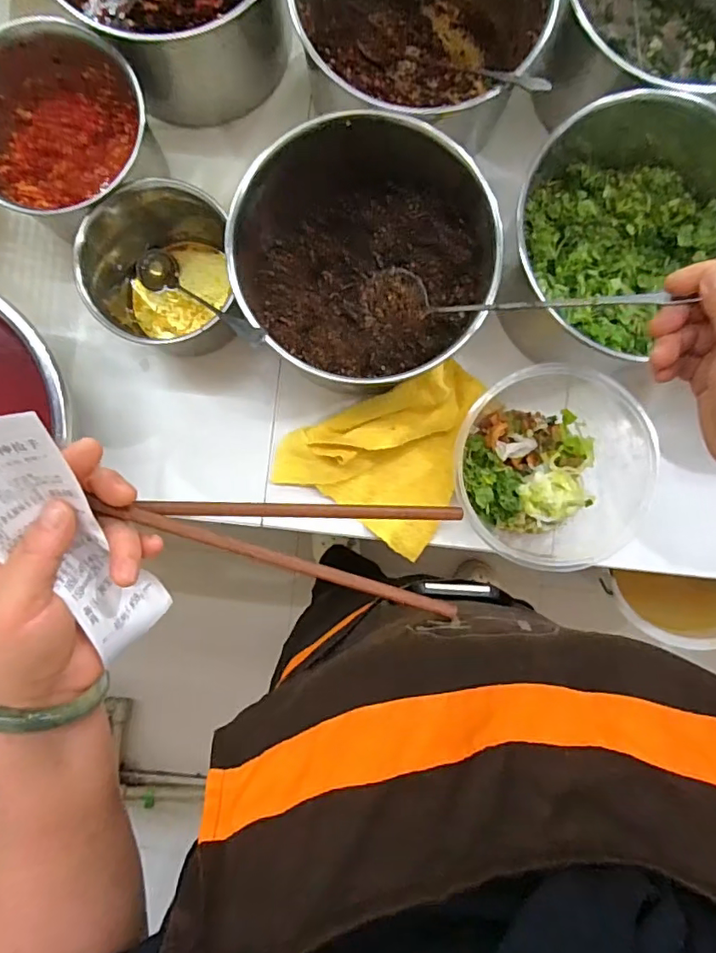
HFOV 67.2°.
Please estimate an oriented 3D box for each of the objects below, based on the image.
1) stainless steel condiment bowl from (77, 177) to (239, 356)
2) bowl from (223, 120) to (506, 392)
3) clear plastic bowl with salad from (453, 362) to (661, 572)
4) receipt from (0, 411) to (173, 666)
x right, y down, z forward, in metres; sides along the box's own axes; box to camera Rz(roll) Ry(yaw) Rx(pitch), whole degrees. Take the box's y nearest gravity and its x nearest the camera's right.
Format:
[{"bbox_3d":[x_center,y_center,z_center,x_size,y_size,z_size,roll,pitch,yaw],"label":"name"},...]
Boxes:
[{"bbox_3d":[-0.181,-0.193,0.505,0.129,0.095,0.123,-30,92,-4],"label":"stainless steel condiment bowl"},{"bbox_3d":[0.001,-0.196,0.488,0.224,0.139,0.193,31,88,-3],"label":"bowl"},{"bbox_3d":[0.200,-0.008,0.536,0.208,0.073,0.193,0,90,-4],"label":"clear plastic bowl with salad"},{"bbox_3d":[-0.145,0.035,0.271,0.054,0.039,0.156,-22,132,-4],"label":"receipt"}]

